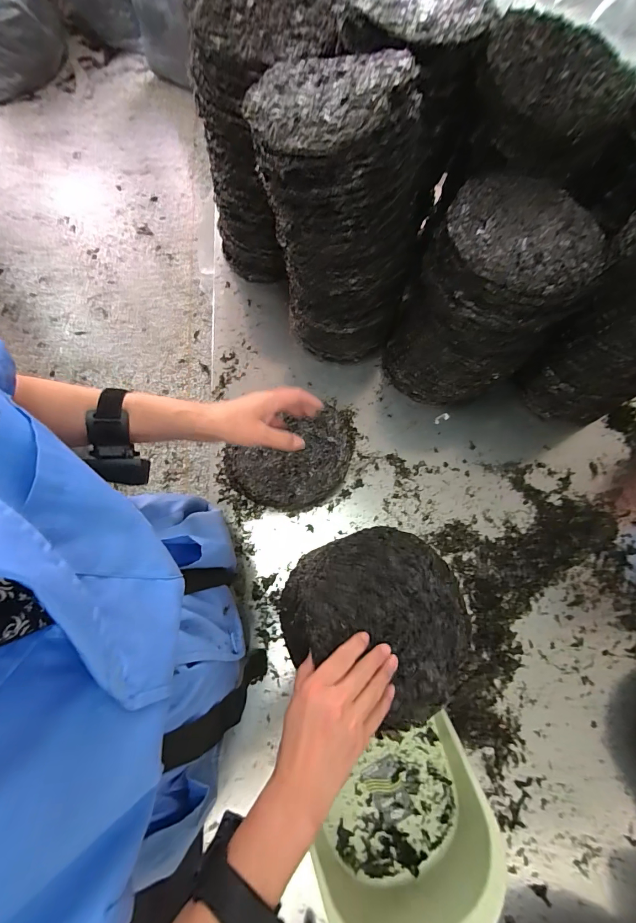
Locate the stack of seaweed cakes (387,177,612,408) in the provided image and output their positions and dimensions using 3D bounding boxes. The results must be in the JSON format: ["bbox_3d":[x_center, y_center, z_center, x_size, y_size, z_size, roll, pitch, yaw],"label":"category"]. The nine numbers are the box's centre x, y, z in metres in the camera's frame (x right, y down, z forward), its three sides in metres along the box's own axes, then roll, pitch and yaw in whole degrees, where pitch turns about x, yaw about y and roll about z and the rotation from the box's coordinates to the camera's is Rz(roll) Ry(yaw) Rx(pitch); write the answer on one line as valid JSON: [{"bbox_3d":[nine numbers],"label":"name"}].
[{"bbox_3d":[0.245,-0.233,0.573,0.209,0.283,0.201,35,74,11],"label":"stack of seaweed cakes"}]

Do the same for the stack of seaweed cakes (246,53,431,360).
[{"bbox_3d":[0.027,-0.342,0.567,0.207,0.380,0.186,-5,71,-2],"label":"stack of seaweed cakes"}]

